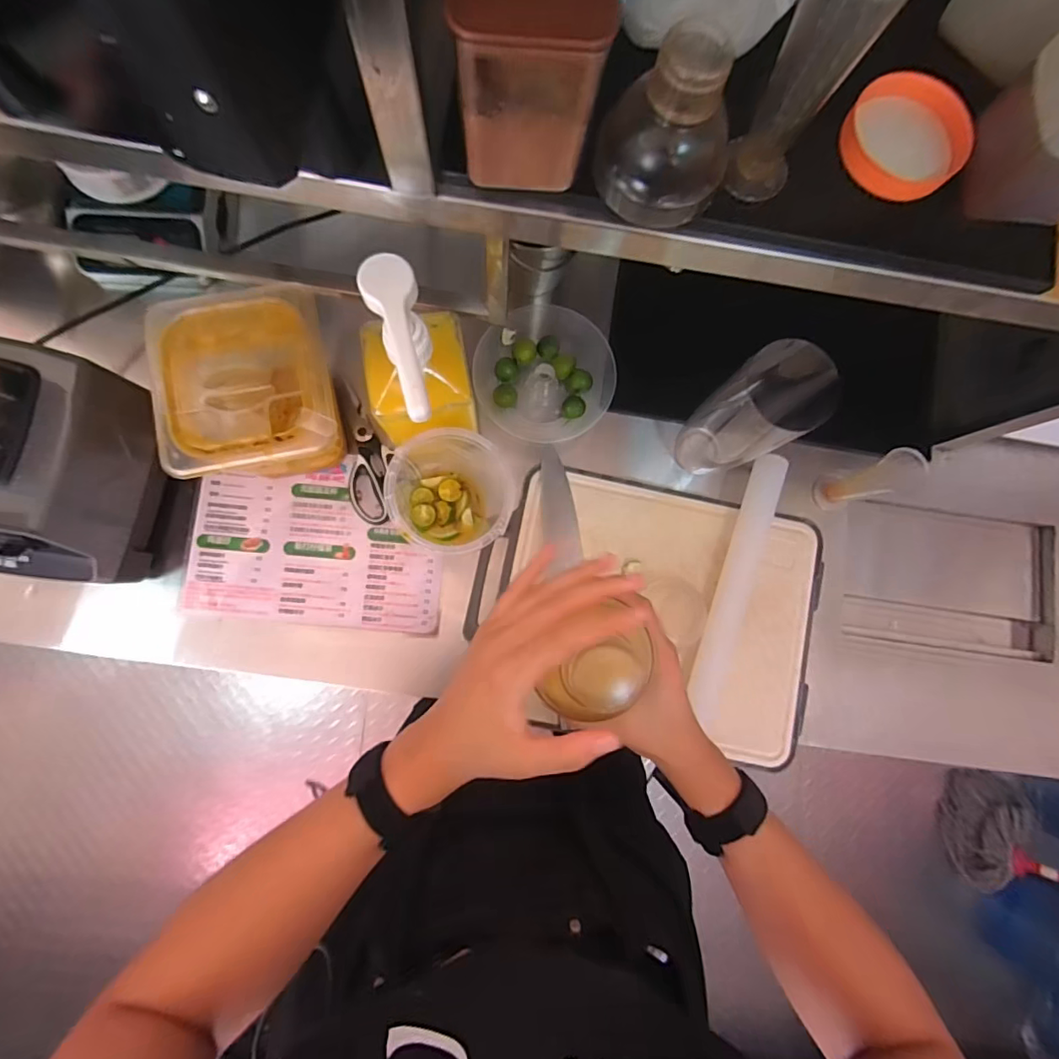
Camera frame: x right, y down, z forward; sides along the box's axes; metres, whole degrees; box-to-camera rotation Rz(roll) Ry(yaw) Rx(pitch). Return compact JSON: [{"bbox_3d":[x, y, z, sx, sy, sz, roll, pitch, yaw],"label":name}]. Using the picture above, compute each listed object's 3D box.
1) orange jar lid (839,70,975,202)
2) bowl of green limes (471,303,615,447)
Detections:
[{"bbox_3d":[0.264,-0.274,0.358,0.083,0.016,0.075,32,102,-2],"label":"orange jar lid"},{"bbox_3d":[0.022,-0.190,0.629,0.155,0.071,0.152,10,84,-3],"label":"bowl of green limes"}]

